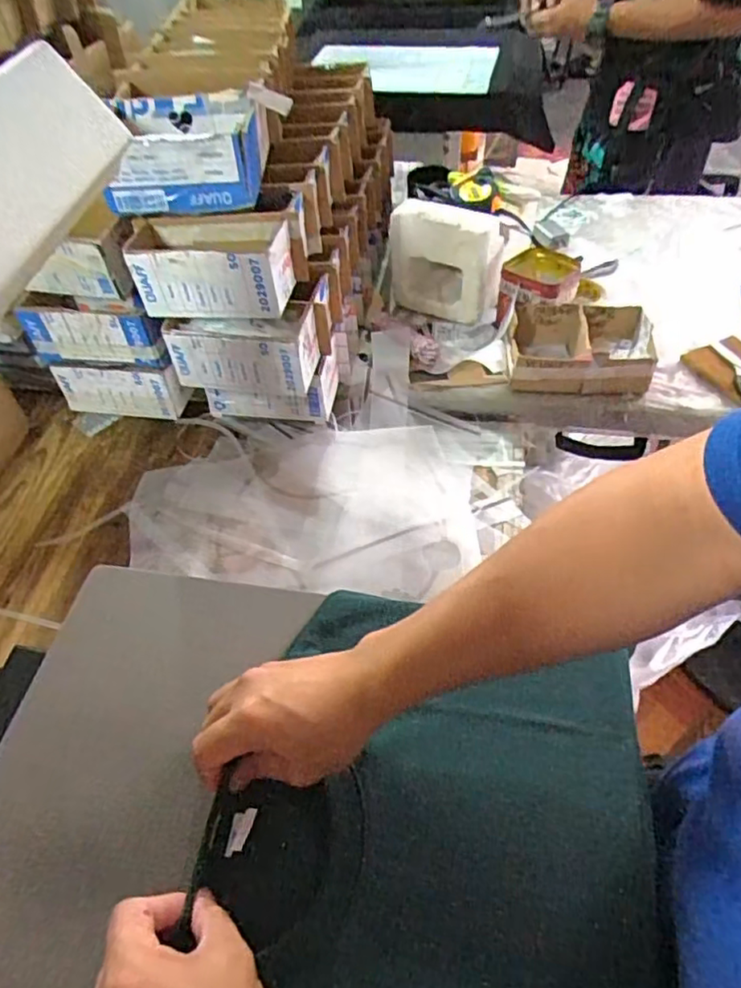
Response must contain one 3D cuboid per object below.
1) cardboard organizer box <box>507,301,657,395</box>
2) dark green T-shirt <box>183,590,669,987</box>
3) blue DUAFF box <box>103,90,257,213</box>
[{"bbox_3d":[0.270,-0.185,0.809,0.179,0.073,0.116,1,50,6],"label":"cardboard organizer box"},{"bbox_3d":[0.042,0.251,0.389,0.274,0.048,0.366,8,51,11],"label":"dark green T-shirt"},{"bbox_3d":[-0.197,-0.359,0.650,0.157,0.070,0.121,-6,50,0],"label":"blue DUAFF box"}]

